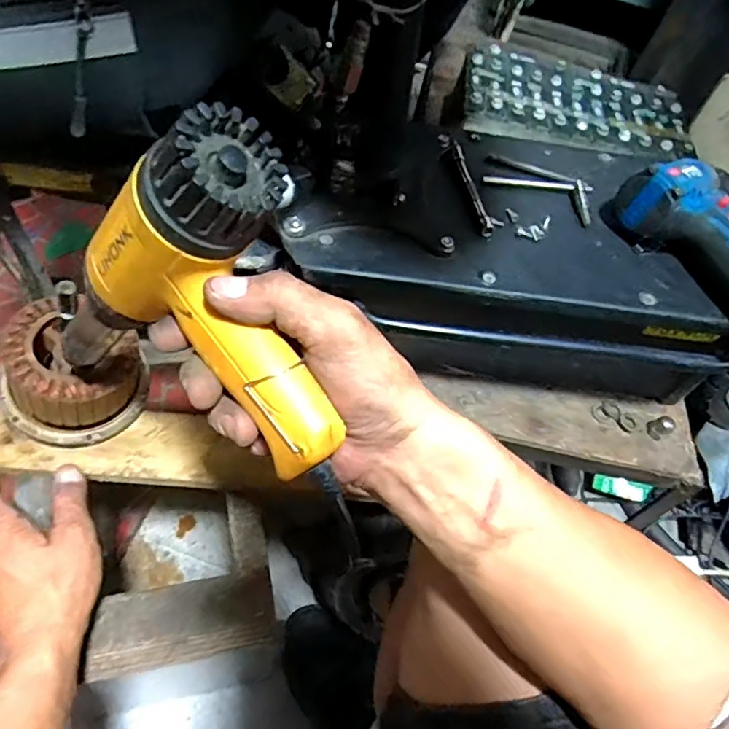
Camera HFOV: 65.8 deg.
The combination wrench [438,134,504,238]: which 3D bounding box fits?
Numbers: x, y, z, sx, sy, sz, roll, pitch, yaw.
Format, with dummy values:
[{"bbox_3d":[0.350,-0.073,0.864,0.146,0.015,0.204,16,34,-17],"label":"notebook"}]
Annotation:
[{"bbox_3d":[0.098,-0.168,0.515,0.022,0.009,0.133,-5,59,-16],"label":"combination wrench"}]

